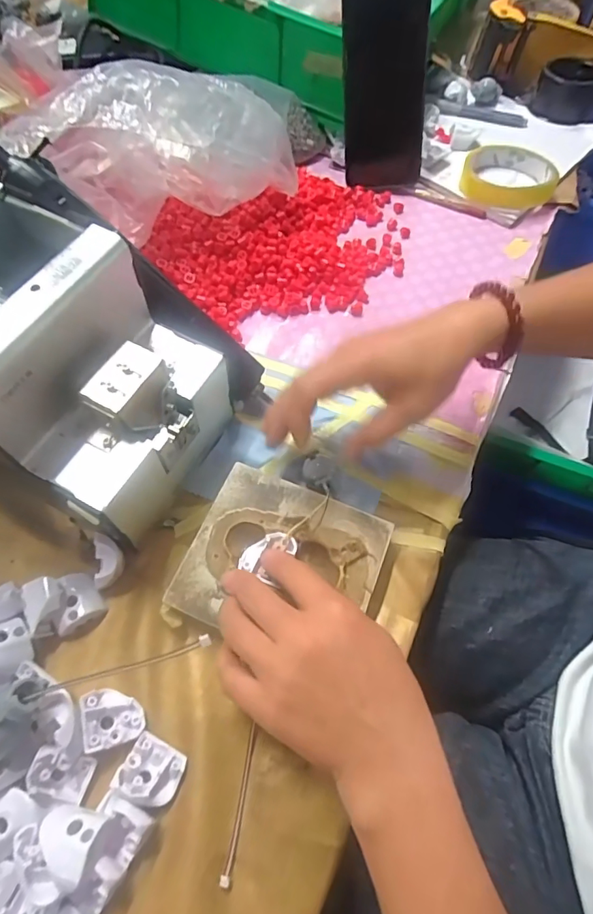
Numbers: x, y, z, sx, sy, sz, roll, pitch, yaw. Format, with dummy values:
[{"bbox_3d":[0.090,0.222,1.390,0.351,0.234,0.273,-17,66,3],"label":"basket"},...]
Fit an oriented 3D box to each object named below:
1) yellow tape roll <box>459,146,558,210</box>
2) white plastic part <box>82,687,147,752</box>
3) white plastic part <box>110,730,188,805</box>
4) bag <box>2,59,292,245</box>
[{"bbox_3d":[0.217,-0.286,0.495,0.090,0.024,0.085,0,61,0],"label":"yellow tape roll"},{"bbox_3d":[-0.106,0.147,0.274,0.032,0.015,0.031,0,48,-34],"label":"white plastic part"},{"bbox_3d":[-0.078,0.171,0.259,0.032,0.013,0.031,40,30,2],"label":"white plastic part"},{"bbox_3d":[-0.102,-0.246,0.400,0.215,0.120,0.082,-27,67,-15],"label":"bag"}]

